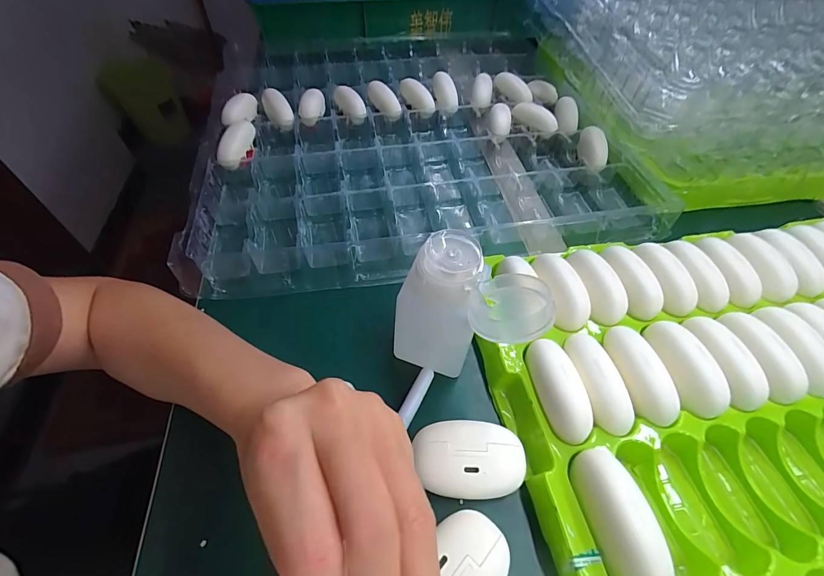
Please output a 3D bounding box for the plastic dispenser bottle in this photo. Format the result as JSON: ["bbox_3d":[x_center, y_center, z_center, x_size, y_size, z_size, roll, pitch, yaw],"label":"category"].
[{"bbox_3d":[0.033,0.024,0.237,0.086,0.103,0.052,34,59,22],"label":"plastic dispenser bottle"}]

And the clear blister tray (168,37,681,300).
[{"bbox_3d":[-0.006,-0.197,0.455,0.450,0.051,0.452,-8,53,-8],"label":"clear blister tray"}]

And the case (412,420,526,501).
[{"bbox_3d":[0.035,0.106,0.232,0.063,0.027,0.042,0,52,-1],"label":"case"}]

